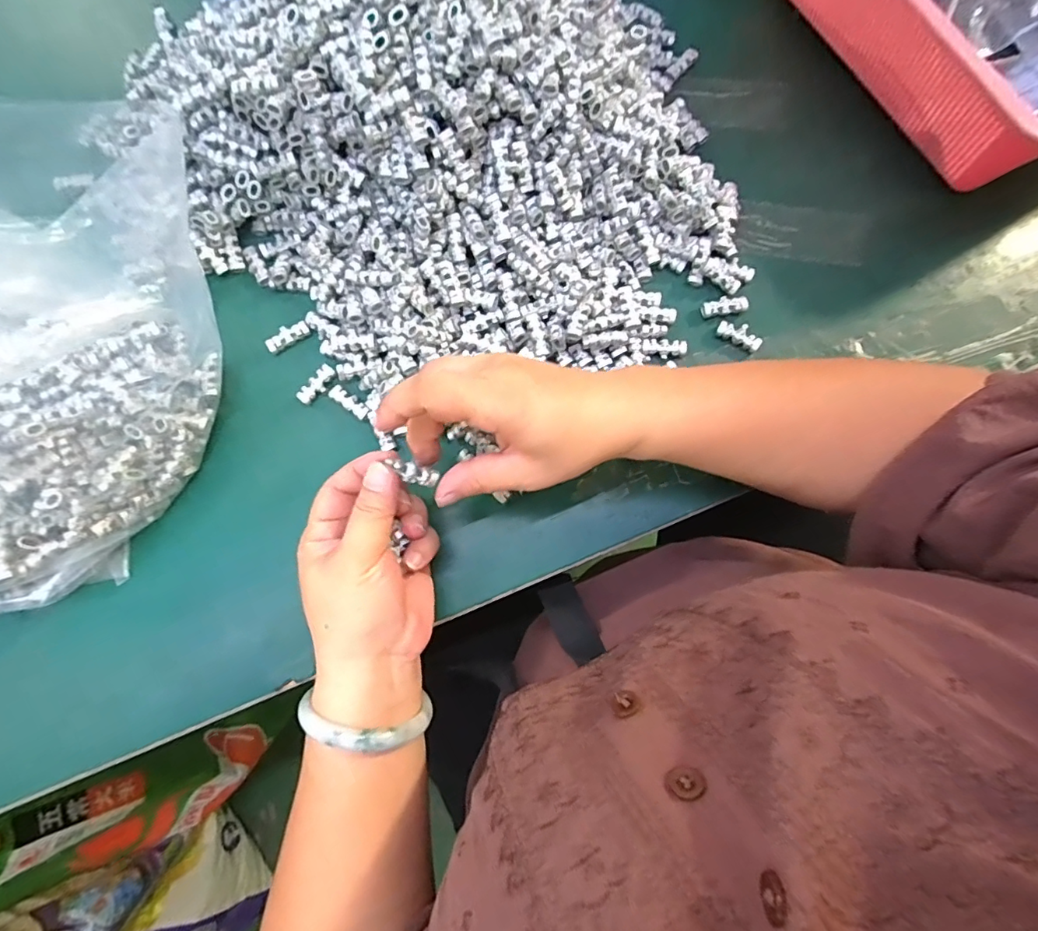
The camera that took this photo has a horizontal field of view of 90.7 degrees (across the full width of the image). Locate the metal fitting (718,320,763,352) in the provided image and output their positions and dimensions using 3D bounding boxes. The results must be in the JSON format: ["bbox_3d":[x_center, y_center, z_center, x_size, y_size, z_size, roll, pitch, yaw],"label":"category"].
[{"bbox_3d":[0.152,-0.090,0.353,0.030,0.009,0.013,33,79,7],"label":"metal fitting"}]

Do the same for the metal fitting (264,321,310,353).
[{"bbox_3d":[-0.162,-0.091,0.358,0.030,0.005,0.014,-36,79,-8],"label":"metal fitting"}]

